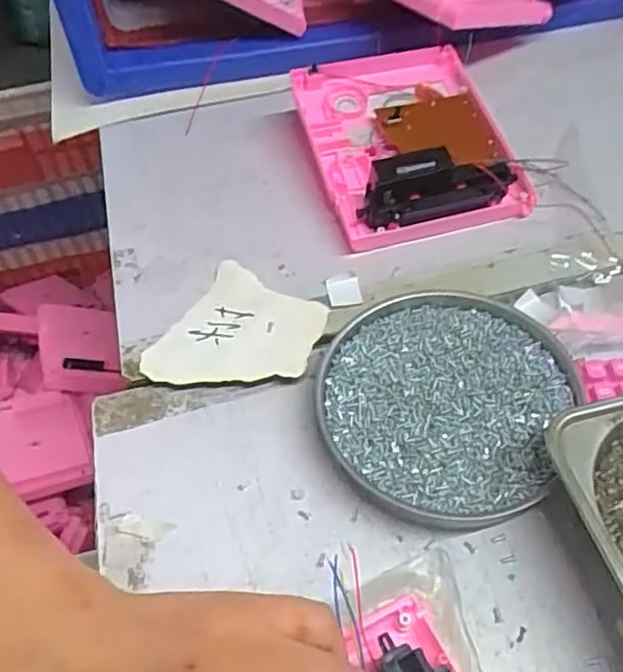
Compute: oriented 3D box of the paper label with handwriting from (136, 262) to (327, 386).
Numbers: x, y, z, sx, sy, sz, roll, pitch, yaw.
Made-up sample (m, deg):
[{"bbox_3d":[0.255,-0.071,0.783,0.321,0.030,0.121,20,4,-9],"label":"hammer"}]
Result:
[{"bbox_3d":[-0.043,0.000,0.387,0.086,0.012,0.094,23,58,21],"label":"paper label with handwriting"}]

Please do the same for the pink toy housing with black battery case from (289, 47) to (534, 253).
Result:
[{"bbox_3d":[0.067,-0.143,0.463,0.130,0.047,0.165,-12,52,-4],"label":"pink toy housing with black battery case"}]

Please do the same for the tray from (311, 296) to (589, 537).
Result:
[{"bbox_3d":[0.070,0.034,0.351,0.126,0.018,0.130,-2,52,3],"label":"tray"}]

